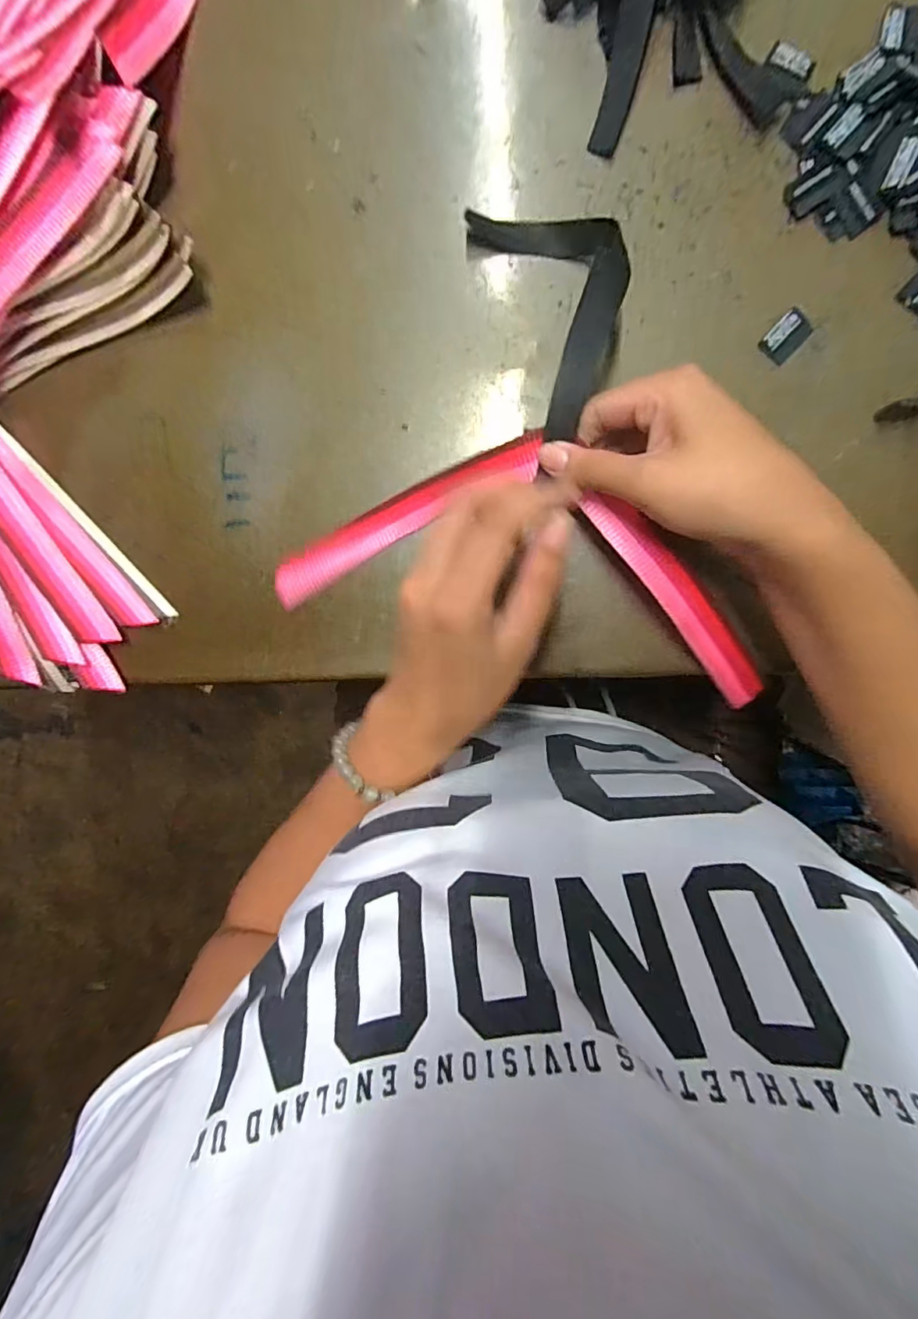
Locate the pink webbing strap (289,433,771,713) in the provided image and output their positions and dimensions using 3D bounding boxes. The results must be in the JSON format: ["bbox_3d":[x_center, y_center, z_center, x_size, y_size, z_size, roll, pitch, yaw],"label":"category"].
[{"bbox_3d":[0.042,-0.057,0.299,0.303,0.066,0.112,15,97,7],"label":"pink webbing strap"}]

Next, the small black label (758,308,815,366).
[{"bbox_3d":[0.184,-0.181,0.284,0.018,0.004,0.025,45,99,0],"label":"small black label"}]

